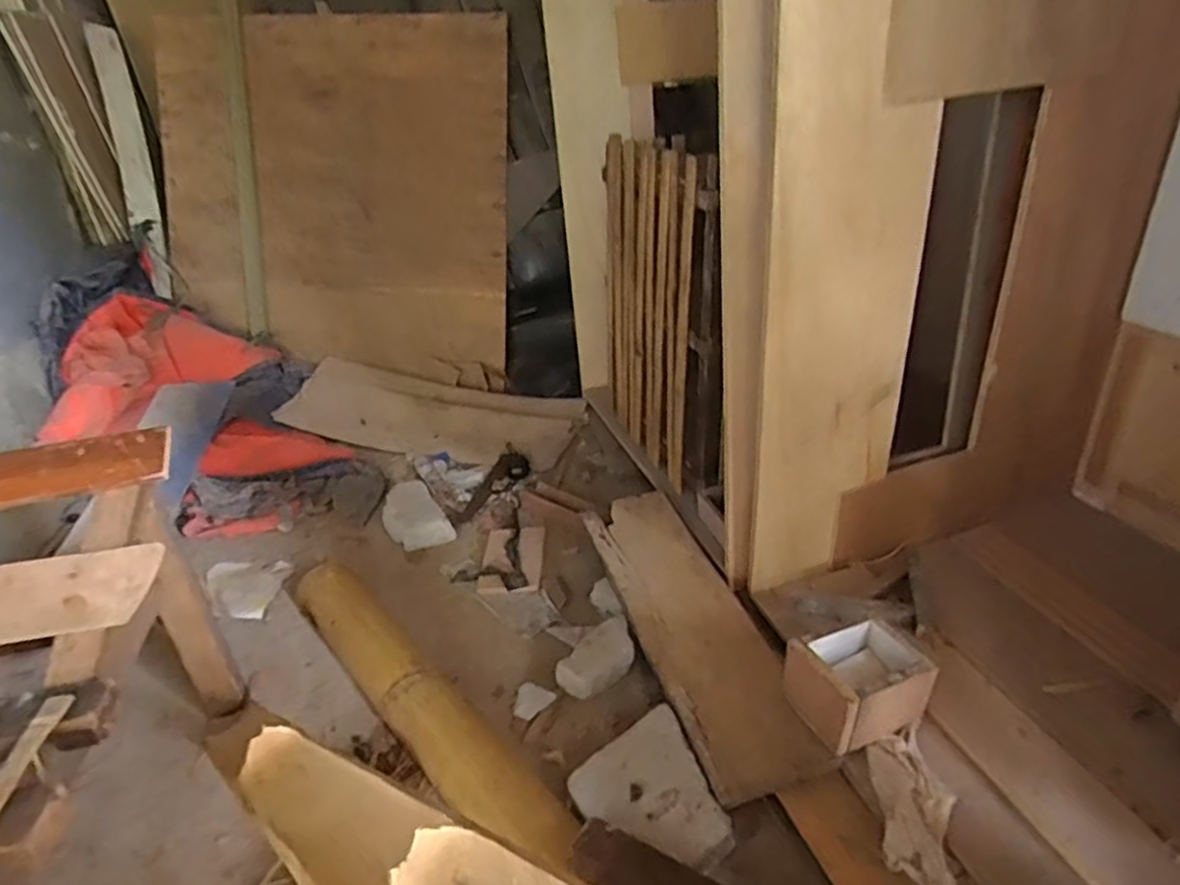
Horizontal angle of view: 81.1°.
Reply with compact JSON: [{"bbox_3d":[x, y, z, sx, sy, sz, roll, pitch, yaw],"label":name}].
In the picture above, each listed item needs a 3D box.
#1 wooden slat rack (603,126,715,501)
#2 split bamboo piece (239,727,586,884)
[{"bbox_3d":[0.131,-0.271,1.477,0.070,0.651,0.487,-16,30,-16],"label":"wooden slat rack"},{"bbox_3d":[-0.224,0.322,0.597,0.087,0.048,0.697,-31,7,-37],"label":"split bamboo piece"}]

